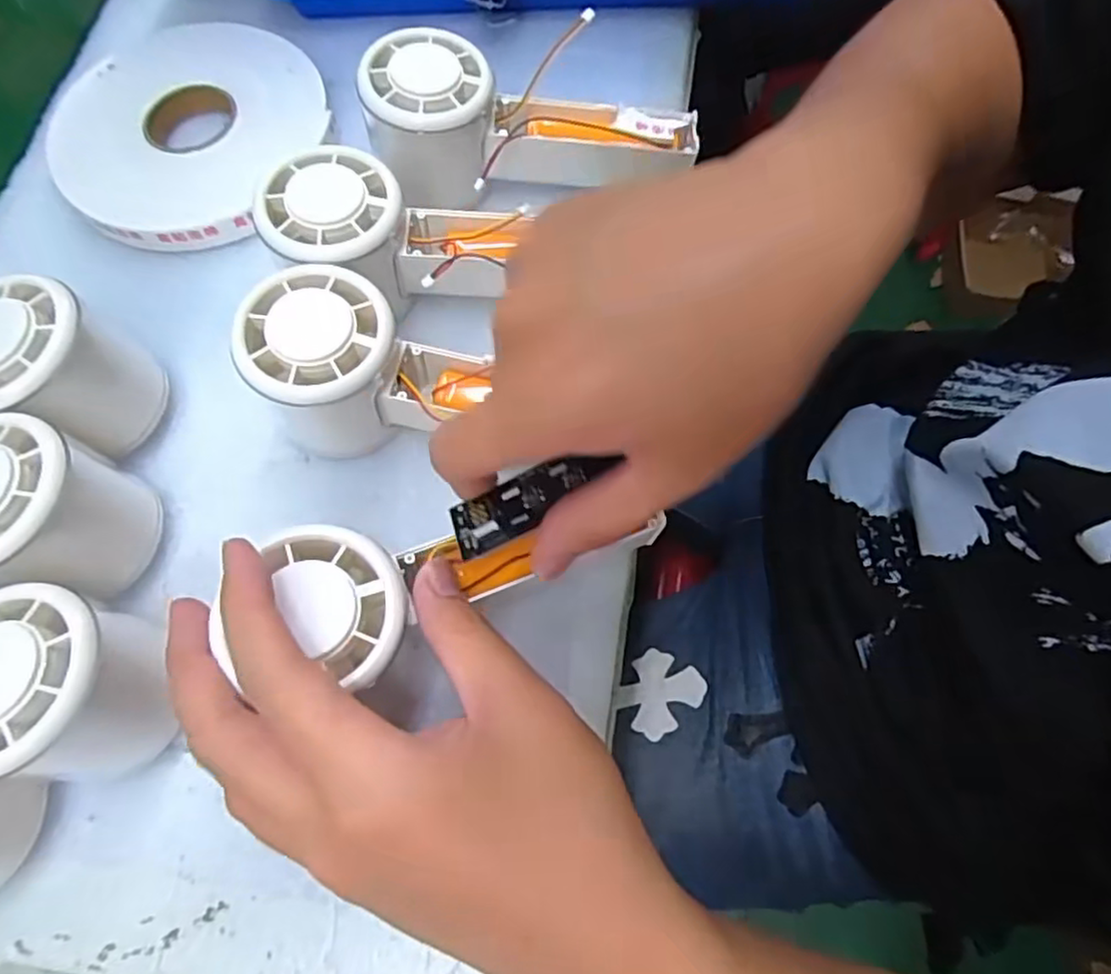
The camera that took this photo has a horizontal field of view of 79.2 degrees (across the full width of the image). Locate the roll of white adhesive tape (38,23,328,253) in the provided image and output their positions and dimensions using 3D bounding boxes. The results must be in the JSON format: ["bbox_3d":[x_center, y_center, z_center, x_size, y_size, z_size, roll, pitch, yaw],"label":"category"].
[{"bbox_3d":[-0.185,-0.182,0.348,0.132,0.027,0.136,-1,68,2],"label":"roll of white adhesive tape"}]

